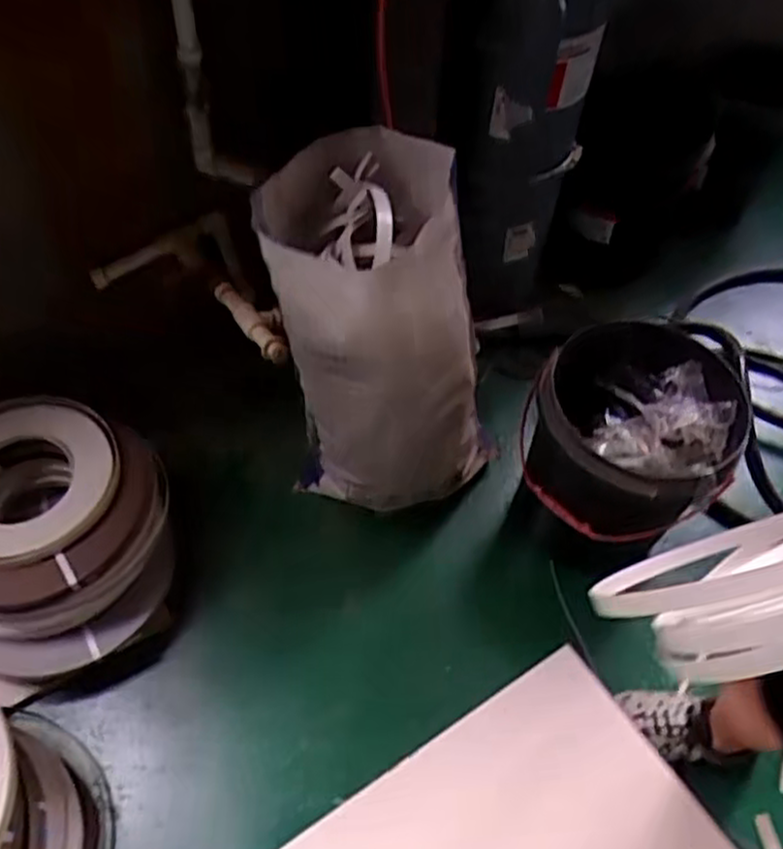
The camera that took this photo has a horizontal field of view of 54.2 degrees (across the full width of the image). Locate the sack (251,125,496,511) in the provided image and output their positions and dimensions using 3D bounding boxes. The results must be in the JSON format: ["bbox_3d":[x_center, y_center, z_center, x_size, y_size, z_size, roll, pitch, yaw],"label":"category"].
[{"bbox_3d":[-0.022,-0.153,1.383,0.339,0.624,0.385,-3,54,-6],"label":"sack"}]

